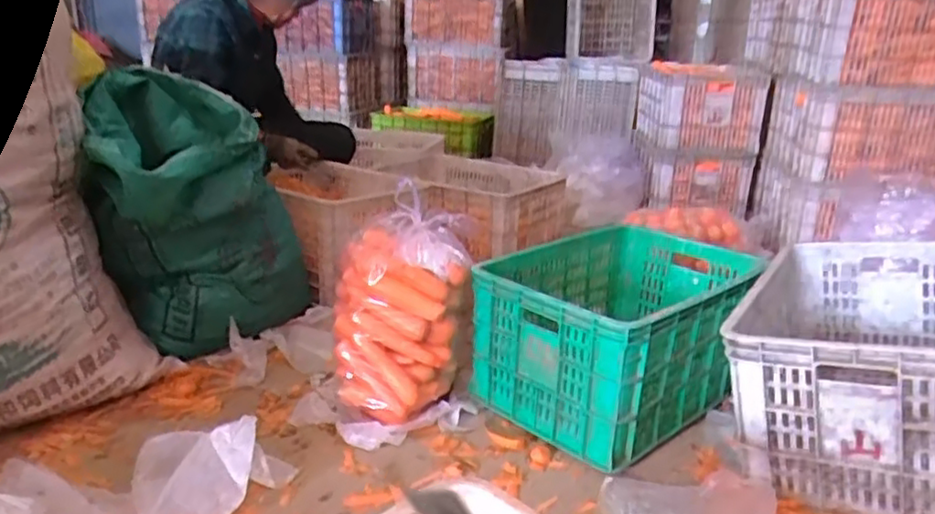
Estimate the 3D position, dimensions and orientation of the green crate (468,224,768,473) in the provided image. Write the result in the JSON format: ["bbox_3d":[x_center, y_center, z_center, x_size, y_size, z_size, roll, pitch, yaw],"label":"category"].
[{"bbox_3d":[0.291,0.131,1.313,0.520,0.254,0.373,-16,25,-41],"label":"green crate"}]

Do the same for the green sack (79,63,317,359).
[{"bbox_3d":[-0.545,-0.090,1.386,0.385,0.503,0.335,-3,19,-13],"label":"green sack"}]

